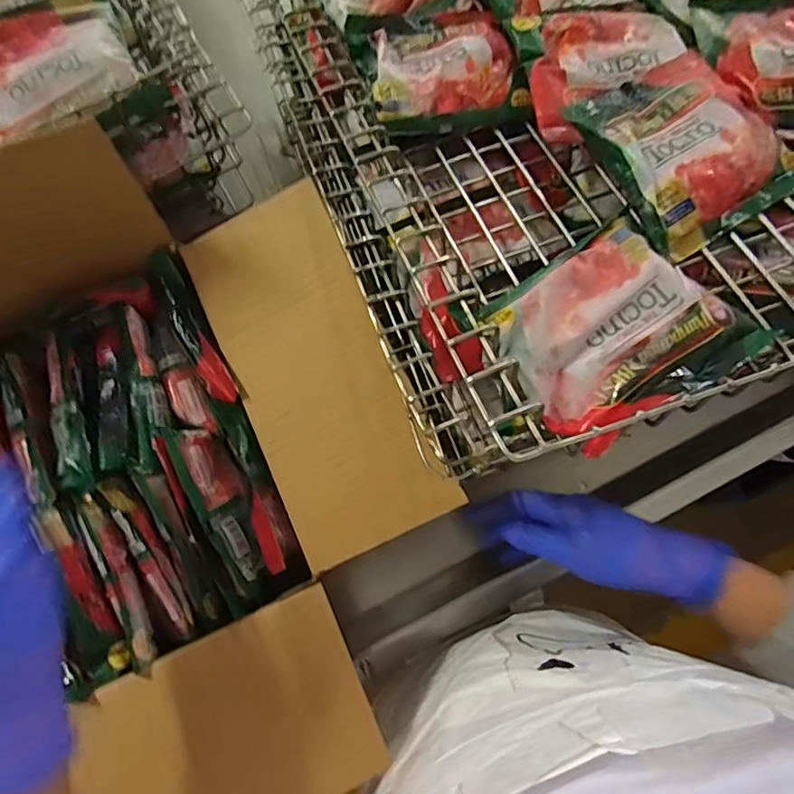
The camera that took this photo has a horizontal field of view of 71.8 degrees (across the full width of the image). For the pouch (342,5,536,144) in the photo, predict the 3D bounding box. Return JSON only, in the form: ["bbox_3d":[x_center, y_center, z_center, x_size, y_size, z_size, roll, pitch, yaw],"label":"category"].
[{"bbox_3d":[0.032,-0.262,0.438,0.120,0.028,0.125,-17,76,-6],"label":"pouch"}]

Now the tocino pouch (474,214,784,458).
[{"bbox_3d":[0.134,-0.041,0.328,0.139,0.018,0.116,-36,79,-10],"label":"tocino pouch"}]

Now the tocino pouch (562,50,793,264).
[{"bbox_3d":[0.203,-0.178,0.385,0.136,0.030,0.134,-31,78,-9],"label":"tocino pouch"}]

